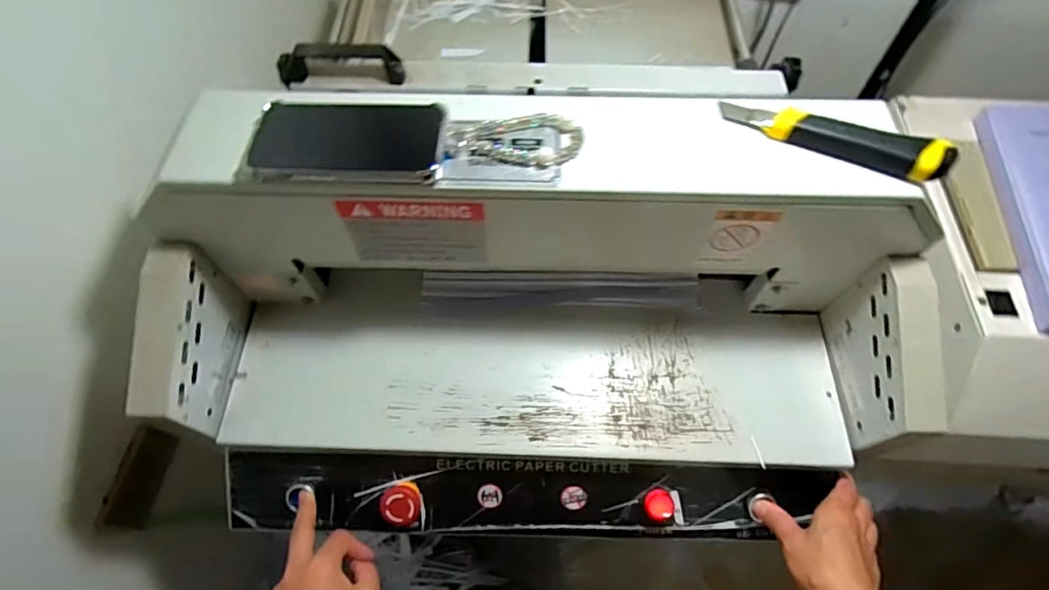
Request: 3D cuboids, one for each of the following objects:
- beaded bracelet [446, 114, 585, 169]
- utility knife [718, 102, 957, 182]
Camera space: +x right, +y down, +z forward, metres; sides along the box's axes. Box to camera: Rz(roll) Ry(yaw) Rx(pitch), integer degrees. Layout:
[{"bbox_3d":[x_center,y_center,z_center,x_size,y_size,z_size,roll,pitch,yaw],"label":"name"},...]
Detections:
[{"bbox_3d":[-0.005,-0.120,0.418,0.103,0.012,0.048,-7,62,-4],"label":"beaded bracelet"},{"bbox_3d":[0.241,-0.123,0.415,0.167,0.020,0.036,18,63,9],"label":"utility knife"}]

